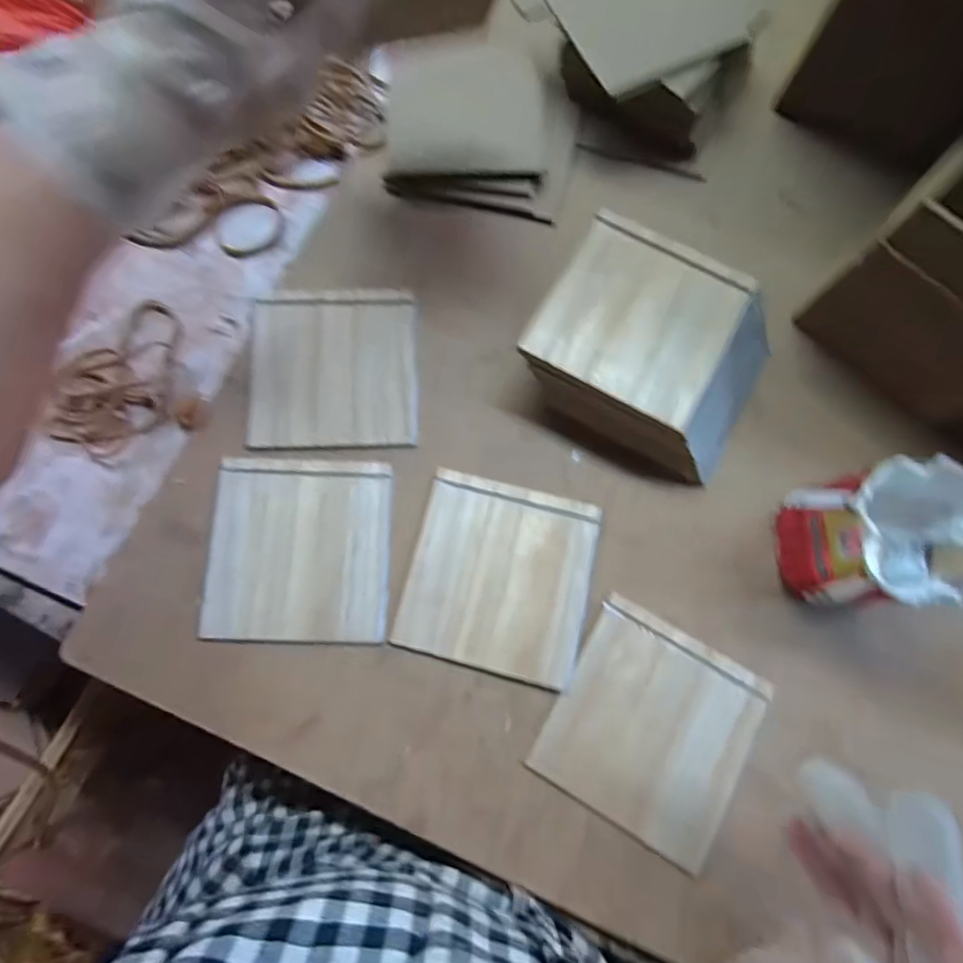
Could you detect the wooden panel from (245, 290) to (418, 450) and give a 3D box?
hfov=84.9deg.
[{"bbox_3d":[-0.096,-0.075,0.342,0.106,0.009,0.107,-2,77,-1],"label":"wooden panel"}]

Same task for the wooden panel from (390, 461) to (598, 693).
[{"bbox_3d":[0.011,0.055,0.315,0.106,0.006,0.109,14,77,3],"label":"wooden panel"}]

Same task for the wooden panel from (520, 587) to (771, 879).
[{"bbox_3d":[0.097,0.138,0.296,0.104,0.005,0.107,30,78,6],"label":"wooden panel"}]

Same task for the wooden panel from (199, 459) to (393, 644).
[{"bbox_3d":[-0.109,0.040,0.318,0.105,0.004,0.108,1,77,0],"label":"wooden panel"}]

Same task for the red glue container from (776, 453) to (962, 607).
[{"bbox_3d":[0.211,0.031,0.285,0.067,0.080,0.066,-8,77,-2],"label":"red glue container"}]

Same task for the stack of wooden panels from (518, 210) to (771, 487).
[{"bbox_3d":[0.105,-0.078,0.326,0.138,0.049,0.115,28,78,6],"label":"stack of wooden panels"}]

